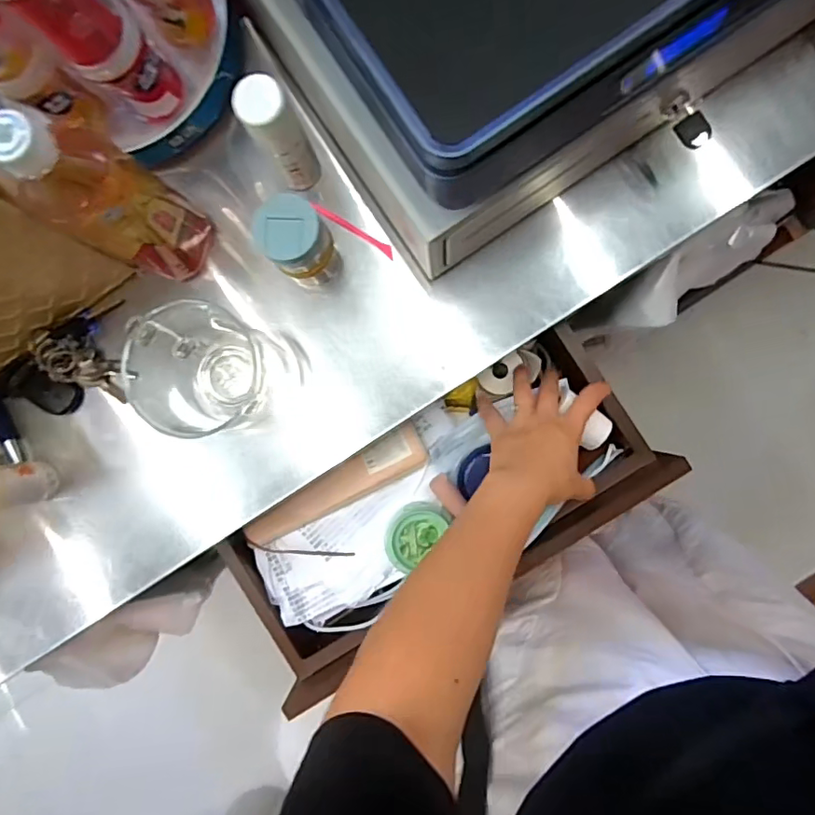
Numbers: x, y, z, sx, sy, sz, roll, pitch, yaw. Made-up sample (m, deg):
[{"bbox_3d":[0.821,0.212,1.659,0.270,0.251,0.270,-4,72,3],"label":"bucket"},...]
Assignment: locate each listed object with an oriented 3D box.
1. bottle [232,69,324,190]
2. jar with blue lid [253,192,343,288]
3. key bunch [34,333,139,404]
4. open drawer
[{"bbox_3d":[-0.095,-0.207,0.415,0.034,0.109,0.035,0,89,4],"label":"bottle"},{"bbox_3d":[-0.085,-0.128,0.426,0.045,0.102,0.047,0,89,4],"label":"jar with blue lid"},{"bbox_3d":[-0.283,-0.035,0.473,0.080,0.022,0.039,28,91,-9],"label":"key bunch"},{"bbox_3d":[0.033,0.100,0.554,0.428,0.099,0.185,-31,87,2],"label":"open drawer"}]

